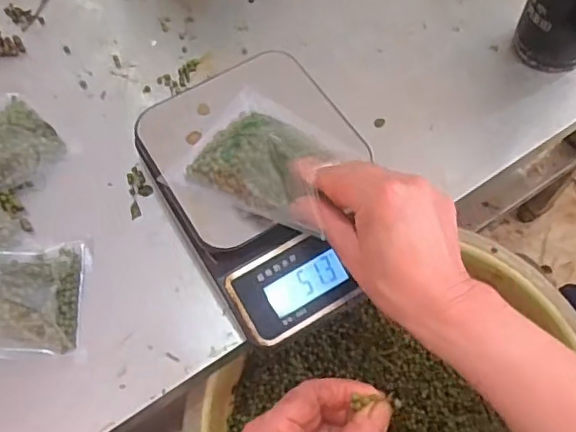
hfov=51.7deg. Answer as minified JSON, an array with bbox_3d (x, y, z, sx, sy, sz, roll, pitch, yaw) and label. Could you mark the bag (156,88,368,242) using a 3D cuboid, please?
[{"bbox_3d":[-0.013,-0.046,0.431,0.124,0.046,0.094,27,62,17],"label":"bag"}]

